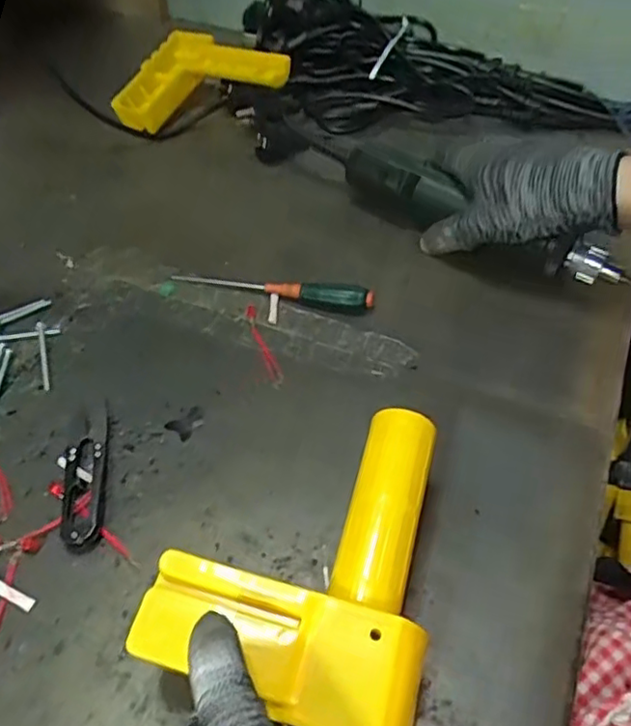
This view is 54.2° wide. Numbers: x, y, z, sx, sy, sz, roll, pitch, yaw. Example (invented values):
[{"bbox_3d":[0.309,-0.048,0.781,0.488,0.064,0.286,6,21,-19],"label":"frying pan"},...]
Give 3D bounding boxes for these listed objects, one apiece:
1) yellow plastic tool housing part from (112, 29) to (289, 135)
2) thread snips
[{"bbox_3d":[-0.114,-0.271,0.585,0.156,0.047,0.123,-15,52,-12],"label":"yellow plastic tool housing part"},{"bbox_3d":[-0.127,0.059,0.340,0.021,0.011,0.089,-6,50,-5],"label":"thread snips"}]

